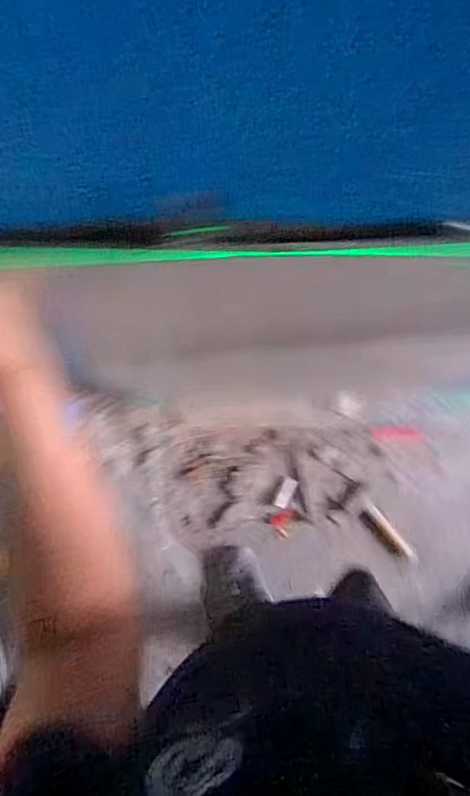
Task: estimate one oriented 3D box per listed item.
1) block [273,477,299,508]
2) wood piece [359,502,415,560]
[{"bbox_3d":[0.134,0.249,1.339,0.038,0.011,0.082,26,85,1],"label":"block"},{"bbox_3d":[0.393,0.351,1.329,0.048,0.029,0.169,-42,88,-4],"label":"wood piece"}]

